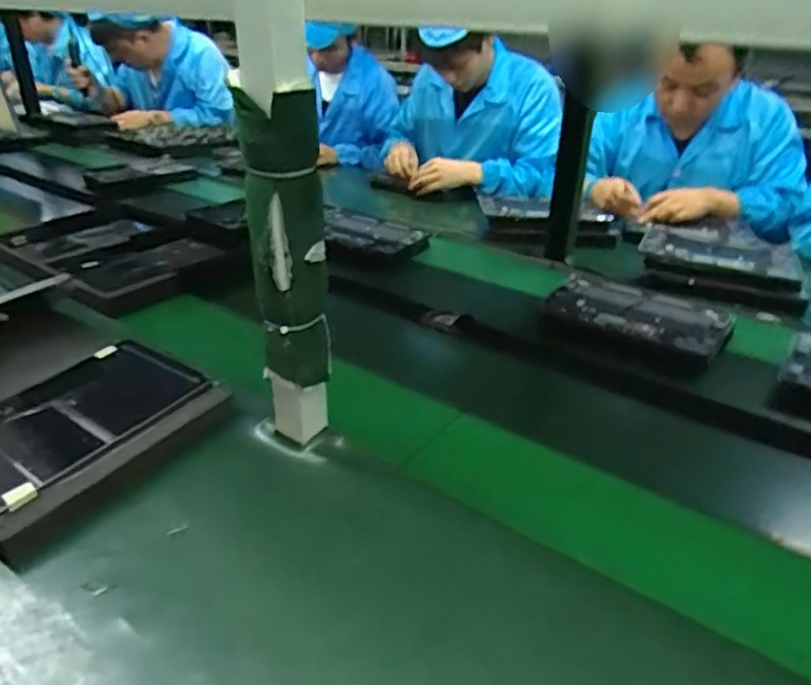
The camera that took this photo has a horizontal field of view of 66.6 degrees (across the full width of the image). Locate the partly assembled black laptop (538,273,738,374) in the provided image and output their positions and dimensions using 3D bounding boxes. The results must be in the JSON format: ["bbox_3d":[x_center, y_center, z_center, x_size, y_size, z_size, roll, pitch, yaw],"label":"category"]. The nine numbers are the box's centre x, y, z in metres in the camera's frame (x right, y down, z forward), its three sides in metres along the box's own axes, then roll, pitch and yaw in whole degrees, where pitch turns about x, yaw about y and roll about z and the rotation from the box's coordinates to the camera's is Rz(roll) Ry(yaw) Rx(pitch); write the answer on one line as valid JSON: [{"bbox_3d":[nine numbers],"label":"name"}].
[{"bbox_3d":[0.354,-0.040,0.951,0.259,0.022,0.180,23,36,35],"label":"partly assembled black laptop"}]

